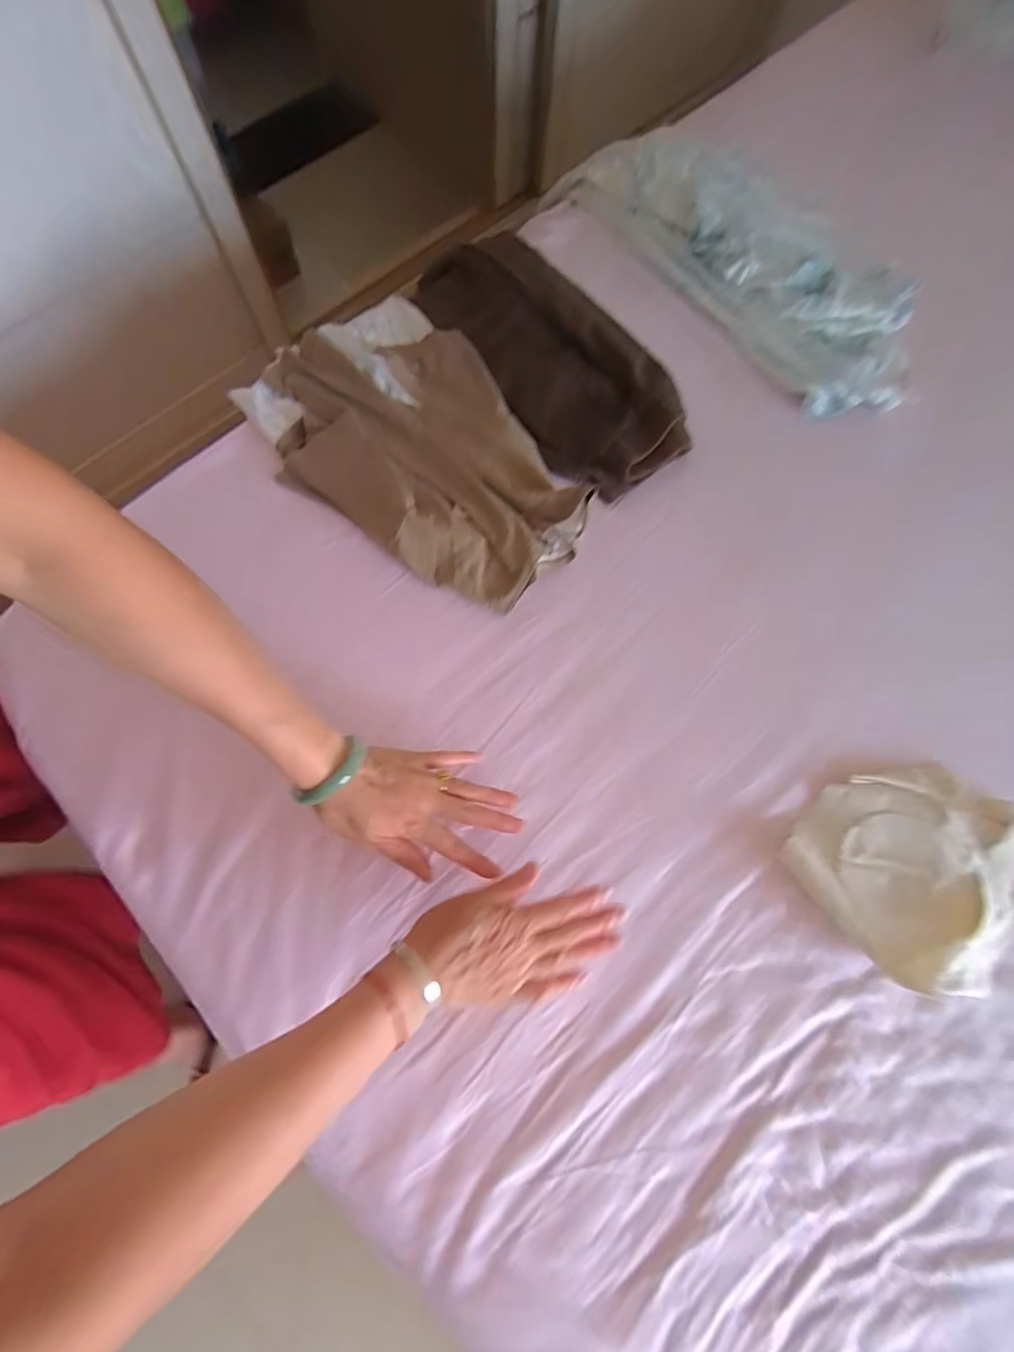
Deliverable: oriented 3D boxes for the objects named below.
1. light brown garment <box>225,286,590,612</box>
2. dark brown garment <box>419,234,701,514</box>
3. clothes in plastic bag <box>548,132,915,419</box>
[{"bbox_3d":[-0.101,-0.259,0.589,0.254,0.045,0.417,-43,80,-12],"label":"light brown garment"},{"bbox_3d":[0.038,-0.399,0.636,0.177,0.045,0.437,-34,78,-10],"label":"dark brown garment"},{"bbox_3d":[0.311,-0.543,0.677,0.223,0.055,0.506,-43,80,-12],"label":"clothes in plastic bag"}]

